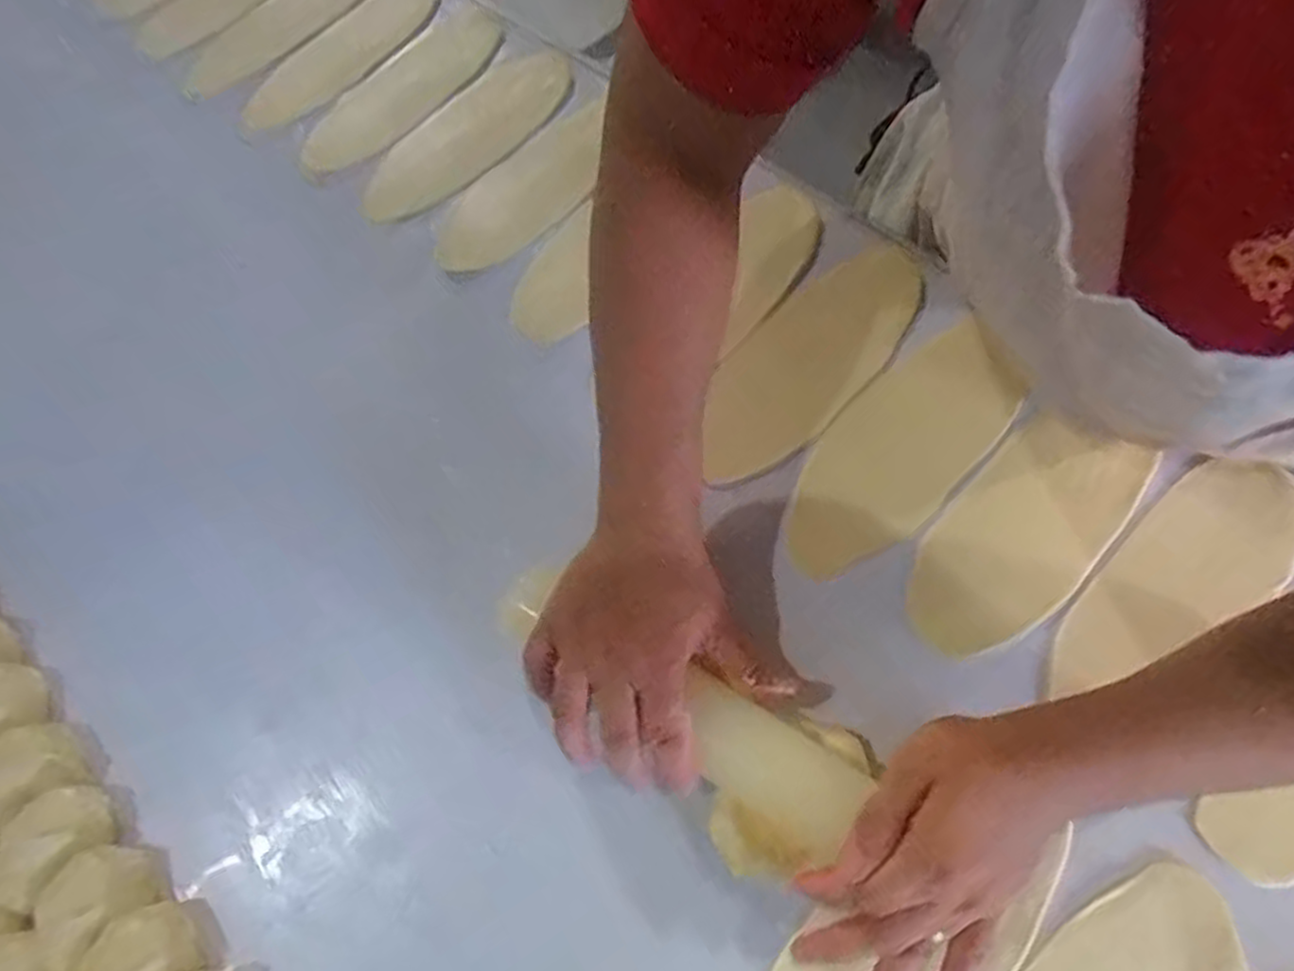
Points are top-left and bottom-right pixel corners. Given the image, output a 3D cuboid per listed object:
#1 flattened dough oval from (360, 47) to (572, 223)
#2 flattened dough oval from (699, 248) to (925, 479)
[{"bbox_3d":[-0.155,-0.315,0.656,0.080,0.022,0.231,38,73,21],"label":"flattened dough oval"},{"bbox_3d":[0.117,-0.095,0.541,0.087,0.010,0.231,41,74,22],"label":"flattened dough oval"}]

